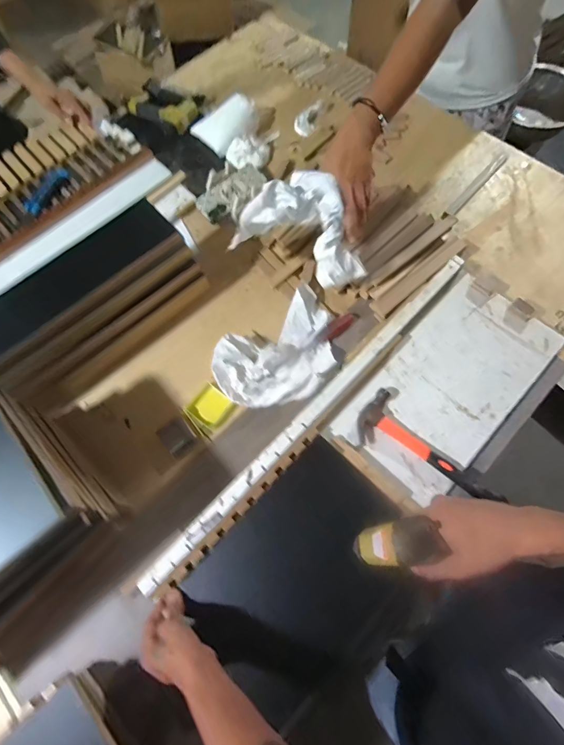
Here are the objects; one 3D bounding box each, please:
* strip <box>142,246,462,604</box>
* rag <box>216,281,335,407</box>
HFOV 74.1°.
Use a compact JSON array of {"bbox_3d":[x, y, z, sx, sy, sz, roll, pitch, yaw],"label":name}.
[{"bbox_3d":[0.067,0.061,0.628,0.048,0.016,0.748,44,77,6],"label":"strip"},{"bbox_3d":[0.001,-0.034,0.676,0.239,0.036,0.166,-33,73,-11],"label":"rag"}]

